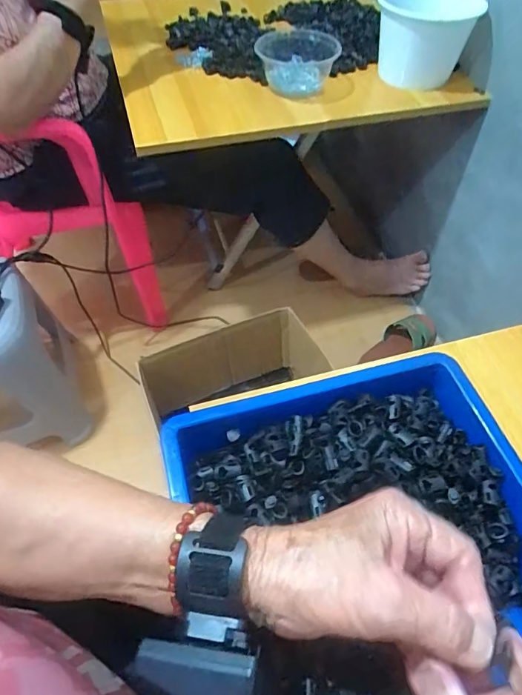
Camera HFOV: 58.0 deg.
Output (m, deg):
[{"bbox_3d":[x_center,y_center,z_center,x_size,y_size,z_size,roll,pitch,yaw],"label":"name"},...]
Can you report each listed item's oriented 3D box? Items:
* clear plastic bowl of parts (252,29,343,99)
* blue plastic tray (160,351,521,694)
[{"bbox_3d":[0.059,-0.475,0.780,0.130,0.063,0.119,0,54,0],"label":"clear plastic bowl of parts"},{"bbox_3d":[0.104,0.199,0.288,0.271,0.064,0.394,-13,55,-9],"label":"blue plastic tray"}]

